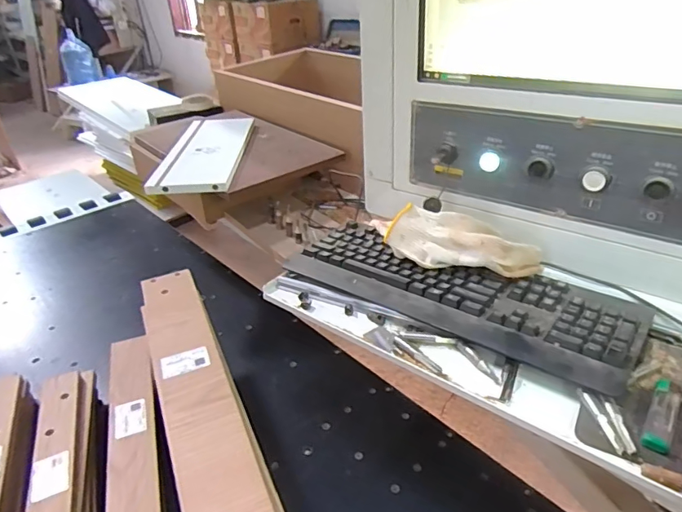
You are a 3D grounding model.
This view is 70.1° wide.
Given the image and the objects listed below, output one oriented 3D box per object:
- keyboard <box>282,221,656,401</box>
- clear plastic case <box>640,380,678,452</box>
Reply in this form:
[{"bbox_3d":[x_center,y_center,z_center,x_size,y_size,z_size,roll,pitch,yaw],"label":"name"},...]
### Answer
[{"bbox_3d":[0.142,0.041,0.629,0.436,0.023,0.154,19,38,31],"label":"keyboard"},{"bbox_3d":[0.304,0.148,0.459,0.022,0.013,0.088,19,38,32],"label":"clear plastic case"}]

